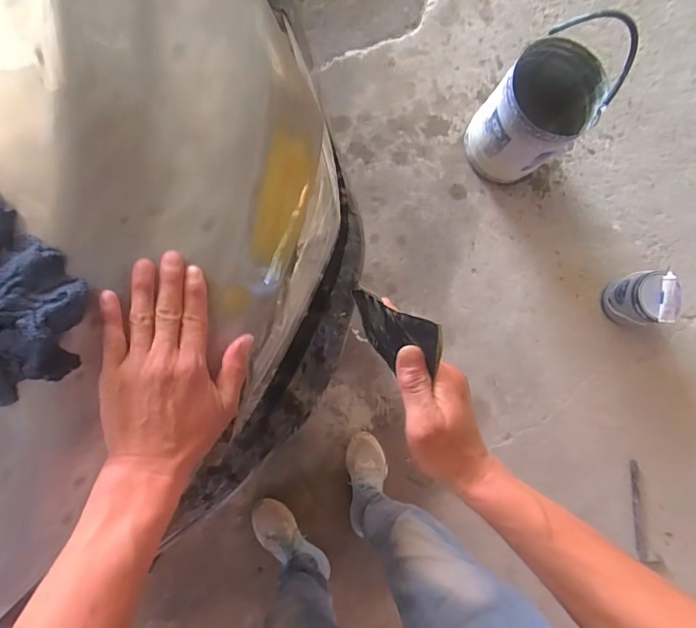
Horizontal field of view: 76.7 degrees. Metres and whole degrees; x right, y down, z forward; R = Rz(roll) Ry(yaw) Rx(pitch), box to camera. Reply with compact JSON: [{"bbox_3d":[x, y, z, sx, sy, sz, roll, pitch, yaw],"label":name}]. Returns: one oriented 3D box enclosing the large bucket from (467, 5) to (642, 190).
[{"bbox_3d":[0.554,-0.595,1.280,0.268,0.472,0.277,0,87,-7],"label":"large bucket"}]

